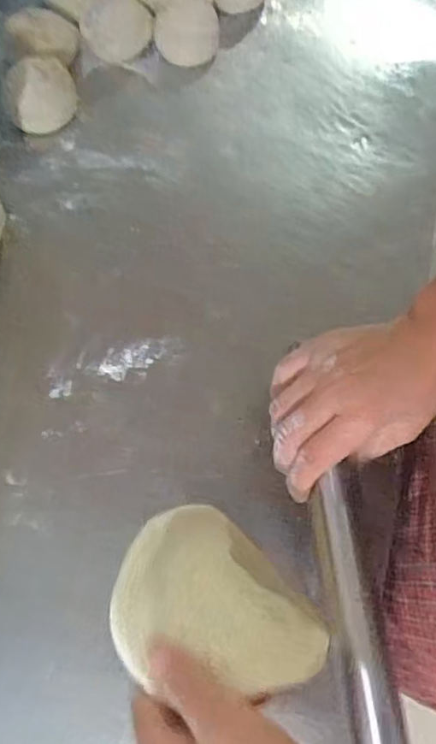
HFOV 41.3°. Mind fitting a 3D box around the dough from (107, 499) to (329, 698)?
[{"bbox_3d":[0.002,0.135,0.344,0.122,0.131,0.027,35,113,27],"label":"dough"}]

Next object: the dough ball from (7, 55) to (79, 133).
[{"bbox_3d":[-0.155,-0.245,0.507,0.059,0.048,0.052,-27,76,-8],"label":"dough ball"}]

